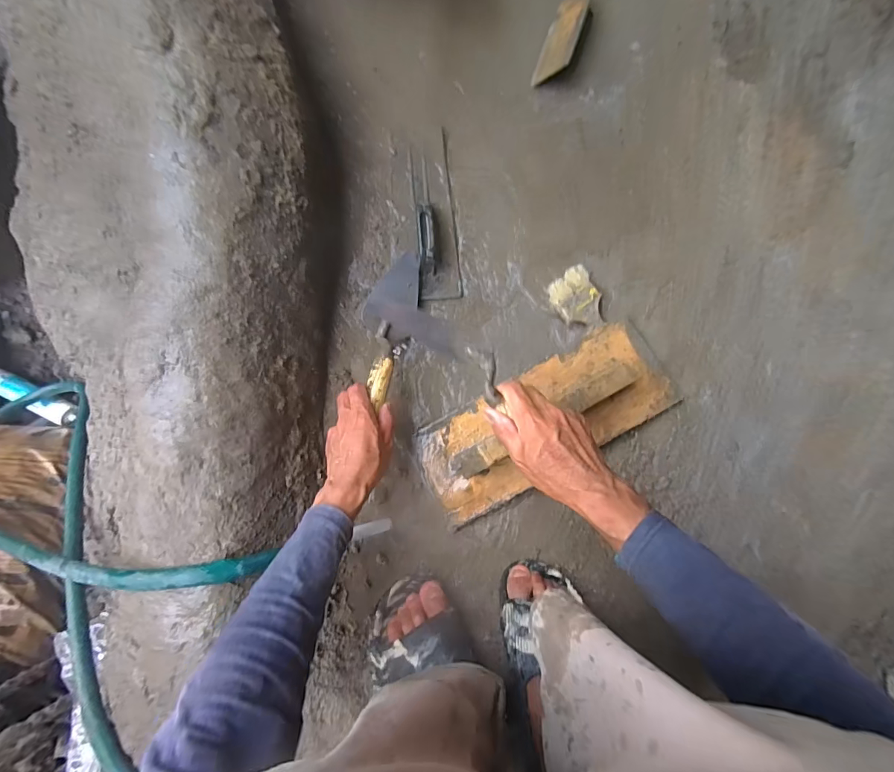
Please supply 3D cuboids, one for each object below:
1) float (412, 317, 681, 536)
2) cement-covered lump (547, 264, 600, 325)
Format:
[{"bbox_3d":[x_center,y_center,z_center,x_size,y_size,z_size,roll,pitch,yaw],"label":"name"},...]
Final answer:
[{"bbox_3d":[0.147,0.051,0.623,0.392,0.070,0.157,-30,81,-2],"label":"float"},{"bbox_3d":[0.208,-0.143,0.680,0.071,0.020,0.095,-19,91,-3],"label":"cement-covered lump"}]

